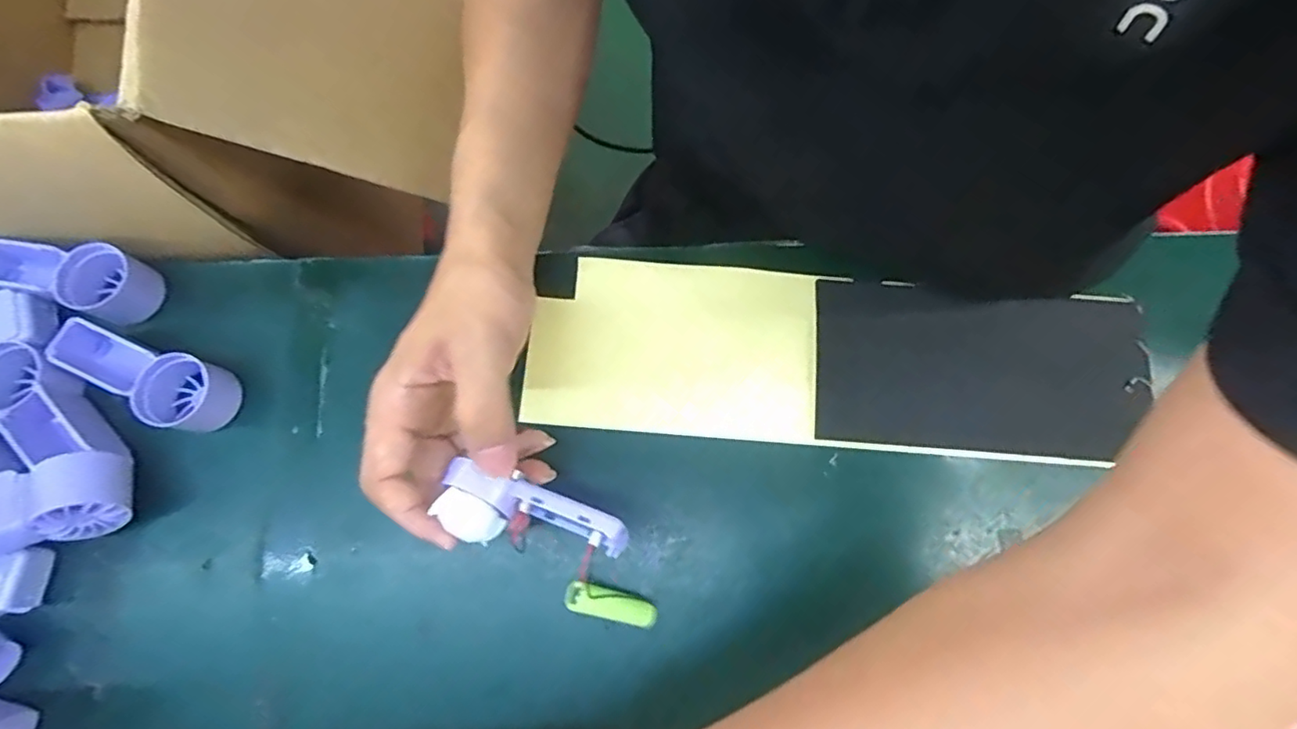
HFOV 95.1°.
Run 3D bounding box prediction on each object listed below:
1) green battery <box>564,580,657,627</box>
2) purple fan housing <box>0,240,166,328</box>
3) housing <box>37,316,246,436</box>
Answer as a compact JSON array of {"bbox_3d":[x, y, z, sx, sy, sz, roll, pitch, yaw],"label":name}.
[{"bbox_3d":[-0.018,0.122,0.302,0.052,0.014,0.014,27,74,-26],"label":"green battery"},{"bbox_3d":[-0.339,-0.053,0.346,0.092,0.032,0.039,16,75,2],"label":"purple fan housing"},{"bbox_3d":[-0.281,0.009,0.330,0.091,0.032,0.039,18,76,3],"label":"housing"}]

